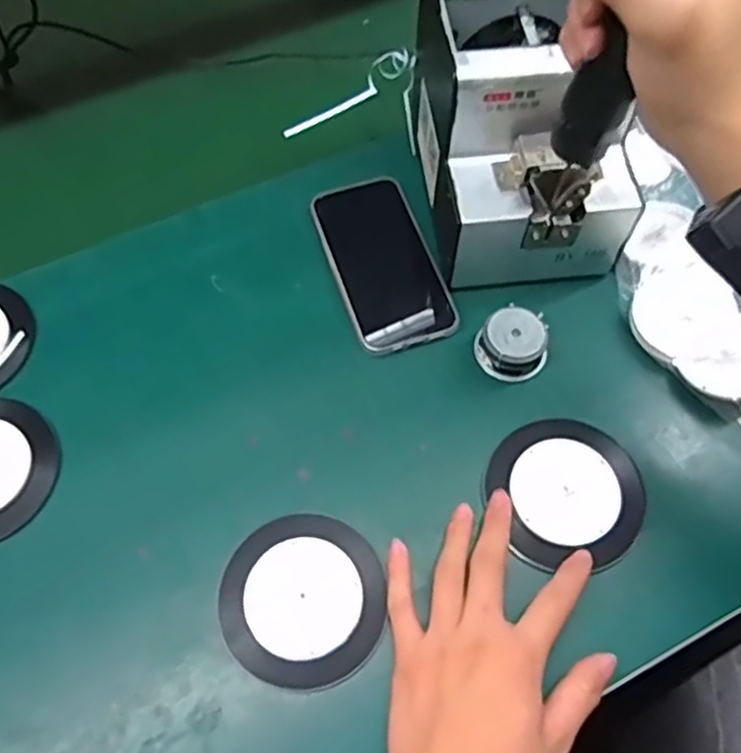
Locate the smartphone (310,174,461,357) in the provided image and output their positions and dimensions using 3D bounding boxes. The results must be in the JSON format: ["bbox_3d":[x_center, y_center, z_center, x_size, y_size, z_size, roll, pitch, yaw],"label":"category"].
[{"bbox_3d":[0.010,-0.087,0.526,0.075,0.008,0.149,-17,64,-8],"label":"smartphone"}]

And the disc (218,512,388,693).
[{"bbox_3d":[-0.041,0.133,0.419,0.094,0.006,0.098,0,63,0],"label":"disc"}]

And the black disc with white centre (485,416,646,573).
[{"bbox_3d":[0.127,0.073,0.447,0.092,0.006,0.097,-1,64,1],"label":"black disc with white centre"}]

